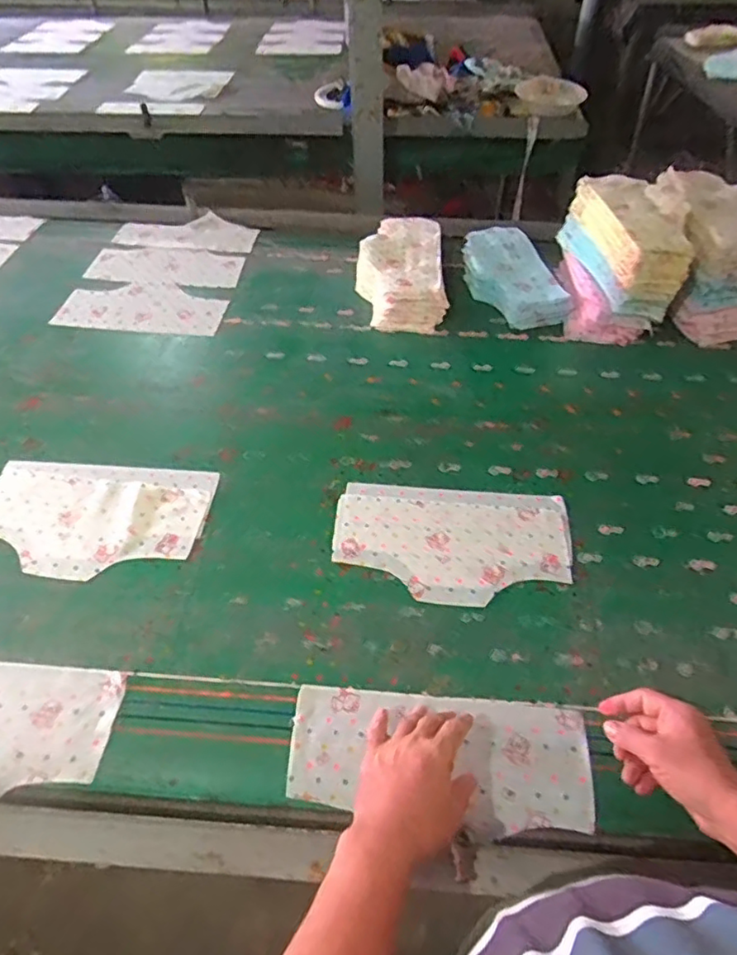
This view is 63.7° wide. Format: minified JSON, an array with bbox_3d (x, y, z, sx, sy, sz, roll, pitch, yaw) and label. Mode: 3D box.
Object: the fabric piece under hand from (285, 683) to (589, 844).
[{"bbox_3d":[0.078,0.307,0.651,0.319,0.011,0.130,5,53,2],"label":"fabric piece under hand"}]

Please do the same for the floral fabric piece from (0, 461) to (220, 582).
[{"bbox_3d":[-0.394,0.056,0.840,0.322,0.007,0.191,3,49,3],"label":"floral fabric piece"}]

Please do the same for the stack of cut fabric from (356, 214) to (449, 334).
[{"bbox_3d":[0.063,-0.435,1.228,0.179,0.068,0.345,0,49,1],"label":"stack of cut fabric"}]

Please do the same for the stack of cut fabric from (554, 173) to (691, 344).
[{"bbox_3d":[0.494,-0.440,1.160,0.193,0.190,0.299,5,49,6],"label":"stack of cut fabric"}]

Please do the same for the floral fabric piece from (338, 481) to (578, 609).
[{"bbox_3d":[0.119,0.088,0.830,0.323,0.008,0.189,4,47,1],"label":"floral fabric piece"}]

